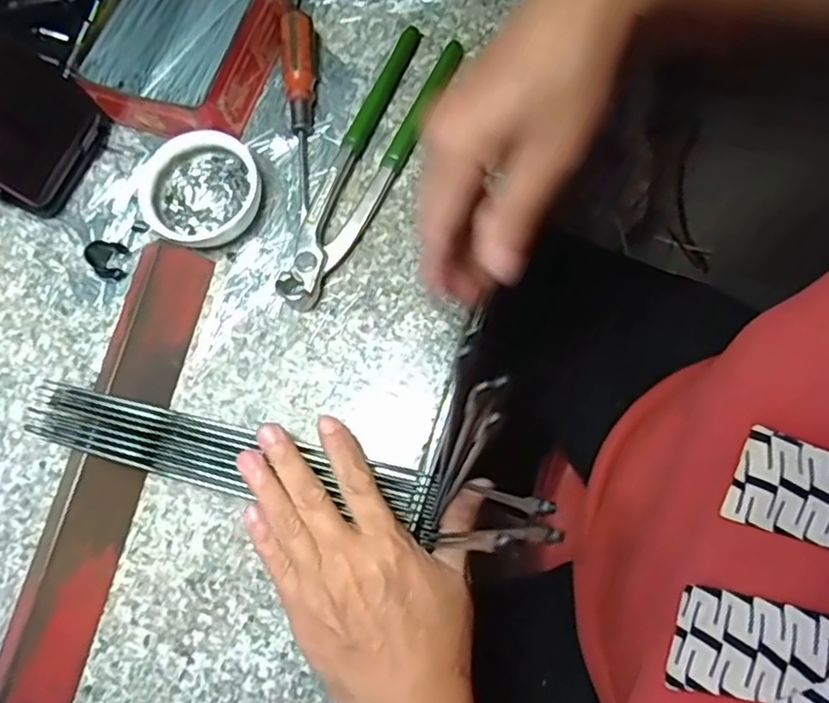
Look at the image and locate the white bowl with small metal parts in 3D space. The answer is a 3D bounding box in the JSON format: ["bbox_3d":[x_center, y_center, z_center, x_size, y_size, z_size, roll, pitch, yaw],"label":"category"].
[{"bbox_3d":[-0.131,-0.099,0.406,0.071,0.020,0.067,-2,75,6],"label":"white bowl with small metal parts"}]

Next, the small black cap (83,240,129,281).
[{"bbox_3d":[-0.189,-0.057,0.409,0.017,0.028,0.023,-4,75,6],"label":"small black cap"}]

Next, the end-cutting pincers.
[{"bbox_3d":[-0.029,-0.117,0.410,0.040,0.016,0.198,23,79,12],"label":"end-cutting pincers"}]

